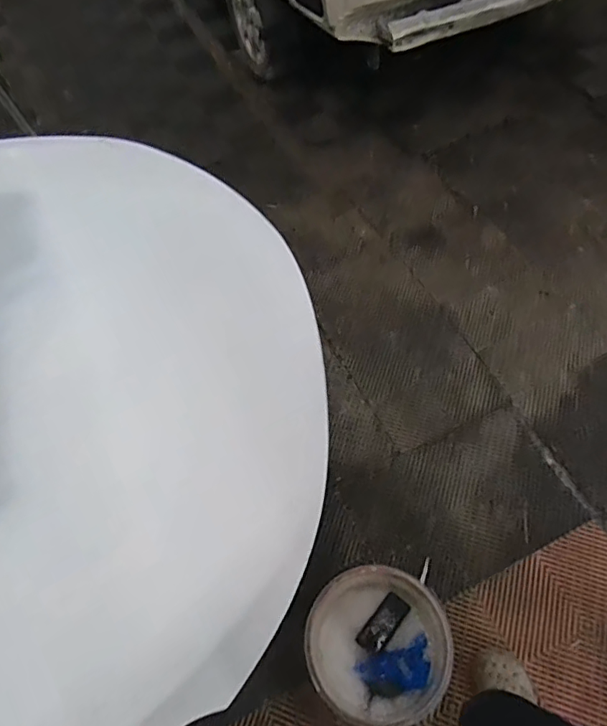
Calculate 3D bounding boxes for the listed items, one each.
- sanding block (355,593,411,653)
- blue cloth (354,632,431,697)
[{"bbox_3d":[0.187,0.607,1.236,0.061,0.020,0.138,37,66,24],"label":"sanding block"},{"bbox_3d":[0.213,0.693,1.195,0.169,0.018,0.089,-19,58,-8],"label":"blue cloth"}]

